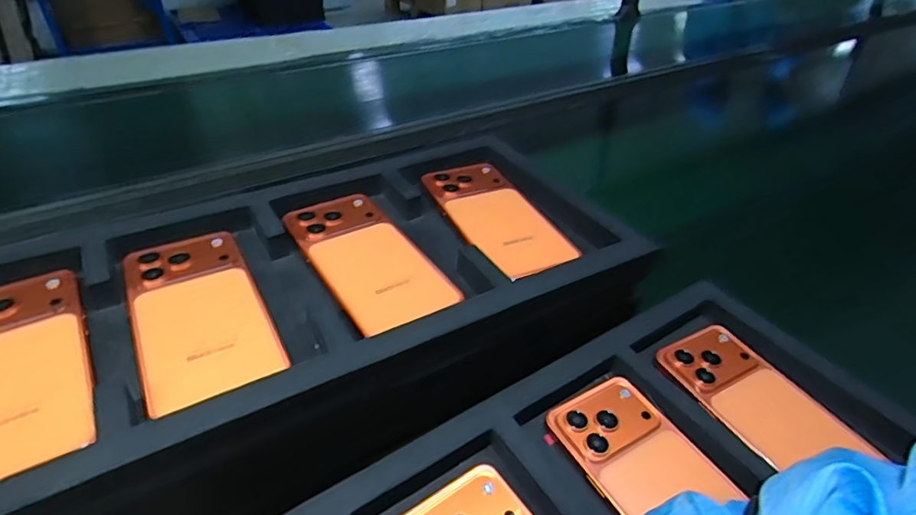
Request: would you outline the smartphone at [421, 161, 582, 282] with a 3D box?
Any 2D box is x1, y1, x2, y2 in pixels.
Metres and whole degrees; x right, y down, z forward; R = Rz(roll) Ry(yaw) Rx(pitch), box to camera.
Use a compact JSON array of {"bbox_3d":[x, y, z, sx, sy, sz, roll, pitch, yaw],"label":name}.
[{"bbox_3d":[0.032,-0.037,0.448,0.077,0.014,0.151,-14,41,-21],"label":"smartphone"}]

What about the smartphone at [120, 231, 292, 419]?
[{"bbox_3d":[-0.170,0.031,0.340,0.076,0.005,0.153,-19,43,-26],"label":"smartphone"}]

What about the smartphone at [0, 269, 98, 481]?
[{"bbox_3d":[-0.252,0.059,0.293,0.074,0.012,0.159,-21,44,-28],"label":"smartphone"}]

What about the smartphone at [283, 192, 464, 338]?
[{"bbox_3d":[-0.068,-0.003,0.391,0.077,0.006,0.154,-21,44,-28],"label":"smartphone"}]

